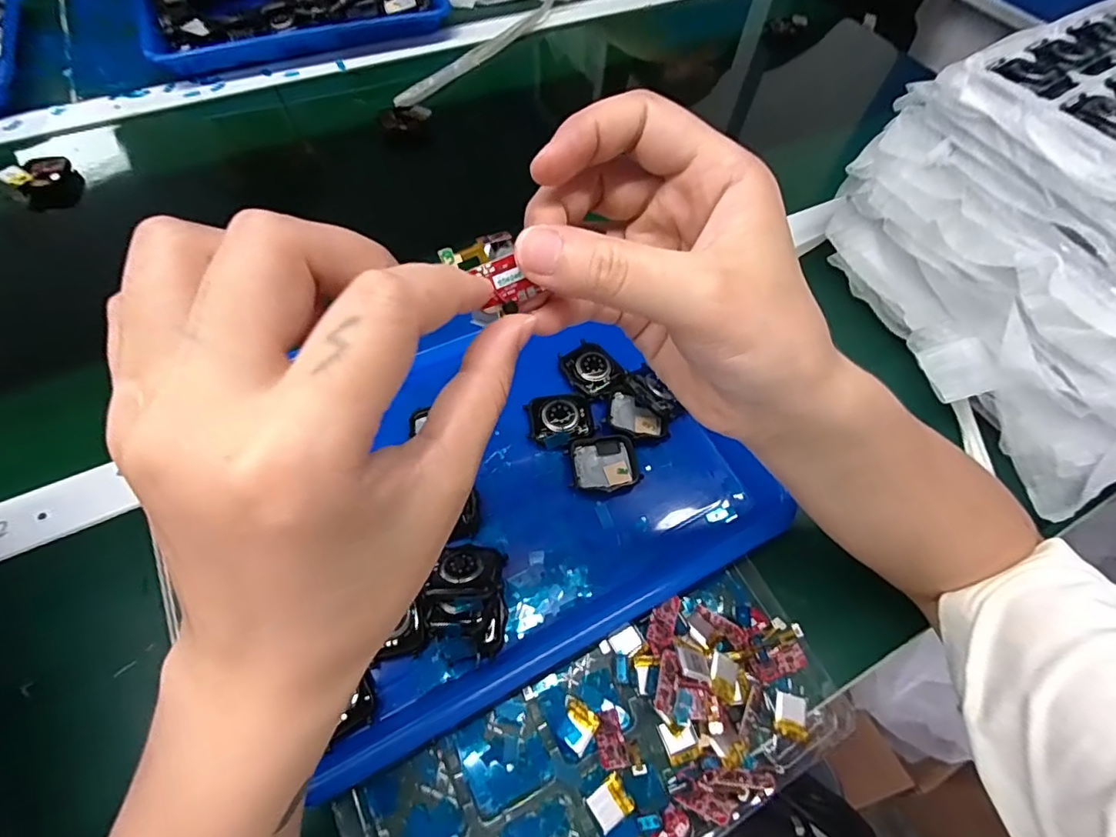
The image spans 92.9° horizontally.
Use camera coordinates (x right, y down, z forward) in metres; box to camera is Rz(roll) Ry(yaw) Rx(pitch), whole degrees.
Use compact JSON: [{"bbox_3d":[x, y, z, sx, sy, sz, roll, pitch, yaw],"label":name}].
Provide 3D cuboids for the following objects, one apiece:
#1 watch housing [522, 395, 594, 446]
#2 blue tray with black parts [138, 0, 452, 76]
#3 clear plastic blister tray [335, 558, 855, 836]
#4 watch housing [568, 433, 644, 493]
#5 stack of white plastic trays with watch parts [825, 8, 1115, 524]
[{"bbox_3d":[0.001,0.000,0.360,0.042,0.009,0.038,-5,61,-6],"label":"watch housing"},{"bbox_3d":[-0.313,-0.505,0.627,0.329,0.046,0.224,-19,63,-13],"label":"blue tray with black parts"},{"bbox_3d":[0.028,0.181,0.278,0.265,0.032,0.107,-24,64,-16],"label":"clear plastic blister tray"},{"bbox_3d":[0.031,0.030,0.349,0.045,0.008,0.038,-11,61,-9],"label":"watch housing"},{"bbox_3d":[0.404,-0.126,0.369,0.289,0.153,0.292,-16,62,-12],"label":"stack of white plastic trays with watch parts"}]

